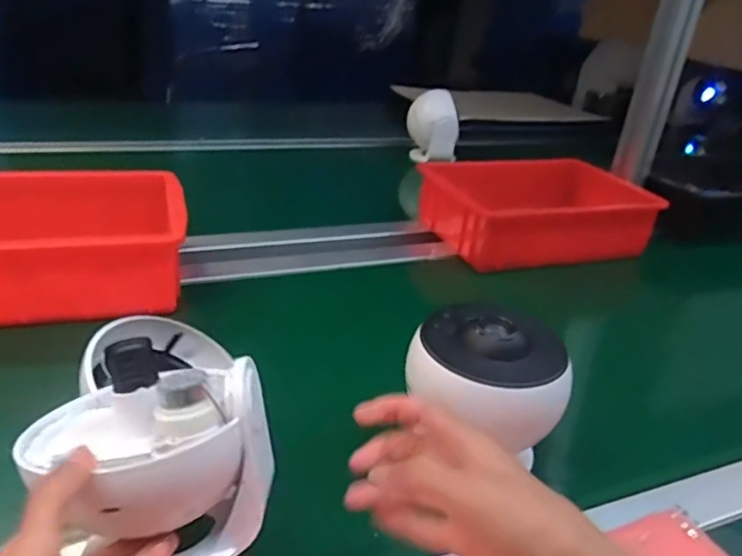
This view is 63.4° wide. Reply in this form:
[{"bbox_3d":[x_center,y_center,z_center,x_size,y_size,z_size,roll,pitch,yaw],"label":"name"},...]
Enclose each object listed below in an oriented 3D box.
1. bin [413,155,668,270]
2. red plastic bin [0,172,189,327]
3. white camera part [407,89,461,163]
[{"bbox_3d":[0.243,-0.097,0.858,0.303,0.088,0.189,-6,29,-20],"label":"bin"},{"bbox_3d":[-0.355,-0.037,0.624,0.303,0.083,0.201,-5,29,-18],"label":"red plastic bin"},{"bbox_3d":[0.123,-0.300,1.187,0.062,0.138,0.101,-9,30,-24],"label":"white camera part"}]

